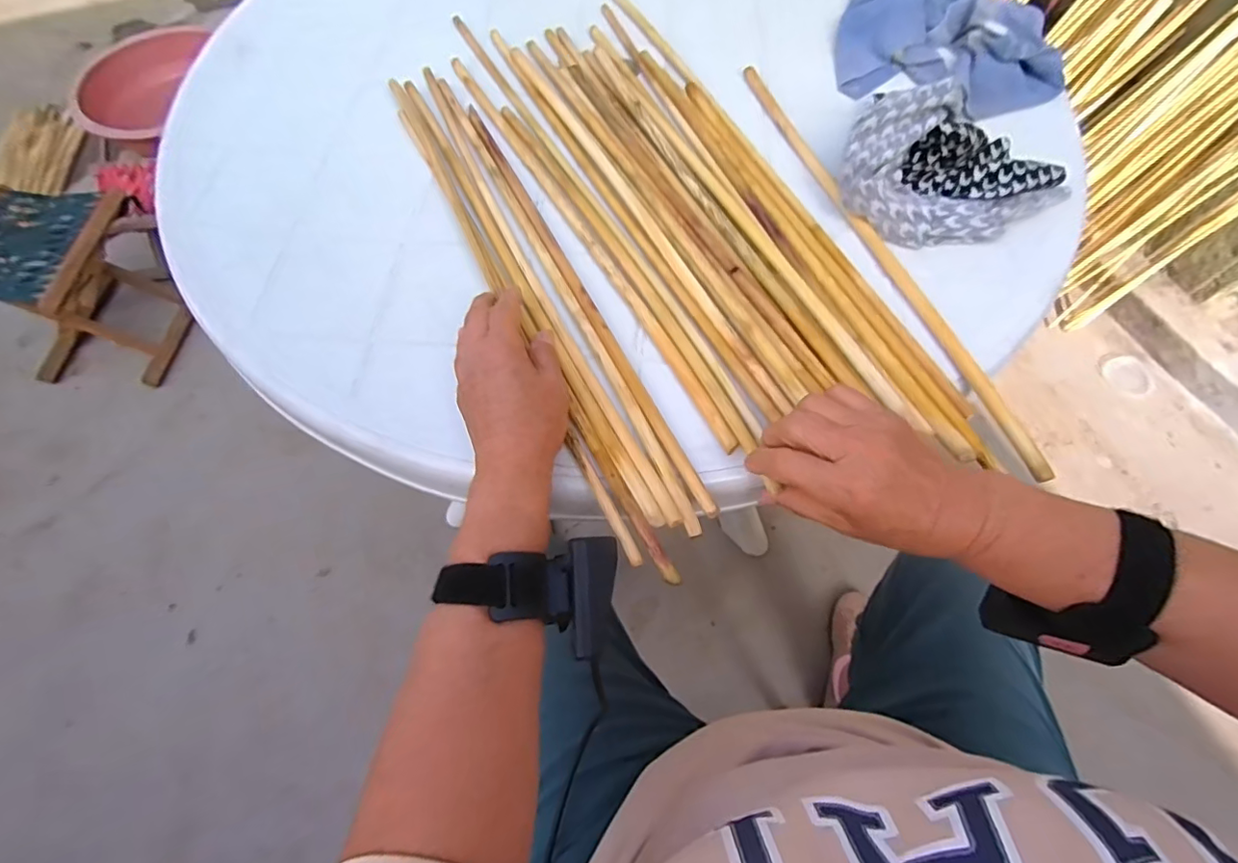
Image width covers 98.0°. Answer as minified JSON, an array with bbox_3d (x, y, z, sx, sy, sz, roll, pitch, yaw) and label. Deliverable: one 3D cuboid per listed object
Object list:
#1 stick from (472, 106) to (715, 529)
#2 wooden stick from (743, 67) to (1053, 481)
[{"bbox_3d":[-0.037,-0.123,0.433,0.013,0.010,0.437,-24,67,-12],"label":"stick"},{"bbox_3d":[0.211,-0.165,0.455,0.017,0.016,0.459,-17,66,-9],"label":"wooden stick"}]

